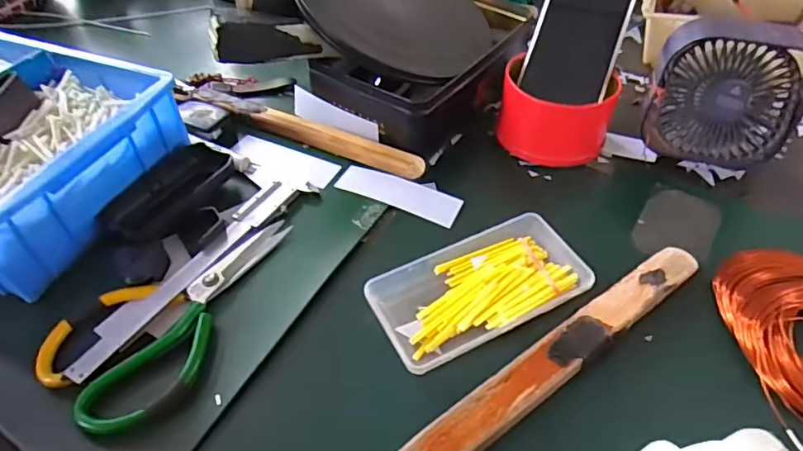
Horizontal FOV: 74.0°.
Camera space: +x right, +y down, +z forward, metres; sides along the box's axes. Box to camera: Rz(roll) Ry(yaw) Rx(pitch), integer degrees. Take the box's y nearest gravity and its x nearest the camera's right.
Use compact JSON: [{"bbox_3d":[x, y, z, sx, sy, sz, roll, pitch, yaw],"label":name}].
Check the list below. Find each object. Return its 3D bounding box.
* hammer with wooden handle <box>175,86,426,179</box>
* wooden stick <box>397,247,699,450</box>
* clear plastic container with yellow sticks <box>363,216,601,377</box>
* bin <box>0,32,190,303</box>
[{"bbox_3d":[-0.105,-0.100,0.515,0.279,0.019,0.033,21,53,19],"label":"hammer with wooden handle"},{"bbox_3d":[0.102,0.085,0.346,0.274,0.013,0.030,-30,54,-22],"label":"wooden stick"},{"bbox_3d":[0.057,0.045,0.389,0.150,0.018,0.077,-23,52,-17],"label":"clear plastic container with yellow sticks"},{"bbox_3d":[-0.368,-0.079,0.464,0.318,0.075,0.208,17,52,17],"label":"bin"}]

